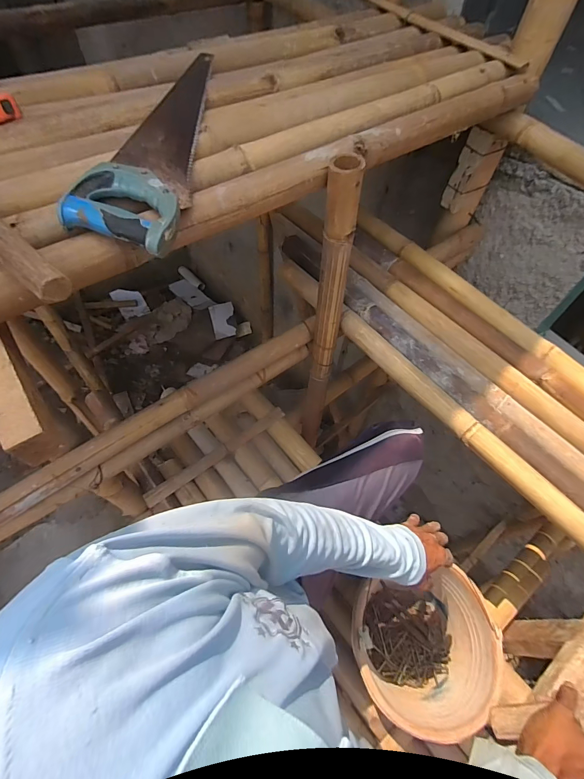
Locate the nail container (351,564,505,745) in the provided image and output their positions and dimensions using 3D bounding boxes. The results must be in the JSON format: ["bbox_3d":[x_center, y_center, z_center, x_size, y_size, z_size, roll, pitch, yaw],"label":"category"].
[{"bbox_3d":[0.246,0.511,0.749,0.252,0.195,0.251,-3,58,-5],"label":"nail container"}]

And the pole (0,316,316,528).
[{"bbox_3d":[-0.267,0.061,0.737,0.794,0.065,0.050,-33,65,-22],"label":"pole"}]

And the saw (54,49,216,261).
[{"bbox_3d":[-0.164,-0.366,0.524,0.122,0.020,0.491,8,58,2],"label":"saw"}]

